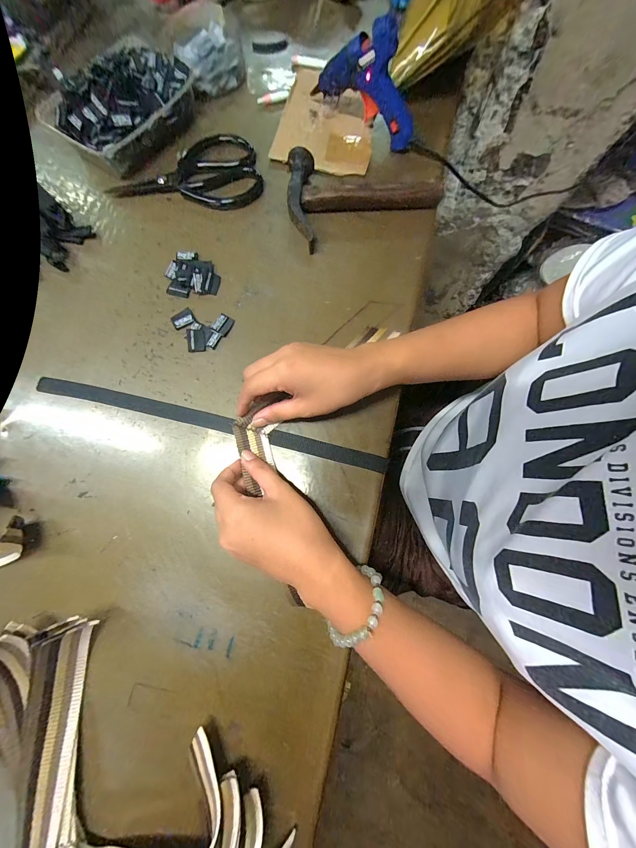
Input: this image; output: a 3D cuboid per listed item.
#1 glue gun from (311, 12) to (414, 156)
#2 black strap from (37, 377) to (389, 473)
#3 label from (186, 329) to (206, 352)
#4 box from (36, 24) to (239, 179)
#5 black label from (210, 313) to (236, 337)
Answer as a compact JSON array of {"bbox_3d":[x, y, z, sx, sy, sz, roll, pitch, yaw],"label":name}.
[{"bbox_3d":[0.057,-0.399,0.335,0.134,0.098,0.032,22,78,4],"label":"glue gun"},{"bbox_3d":[-0.110,-0.003,0.297,0.367,0.004,0.019,13,78,2],"label":"black strap"},{"bbox_3d":[-0.135,-0.092,0.315,0.019,0.006,0.025,-5,78,-2],"label":"label"},{"bbox_3d":[-0.212,-0.435,0.369,0.126,0.045,0.265,35,79,7],"label":"box"},{"bbox_3d":[-0.106,-0.111,0.320,0.019,0.005,0.023,26,79,5],"label":"black label"}]

